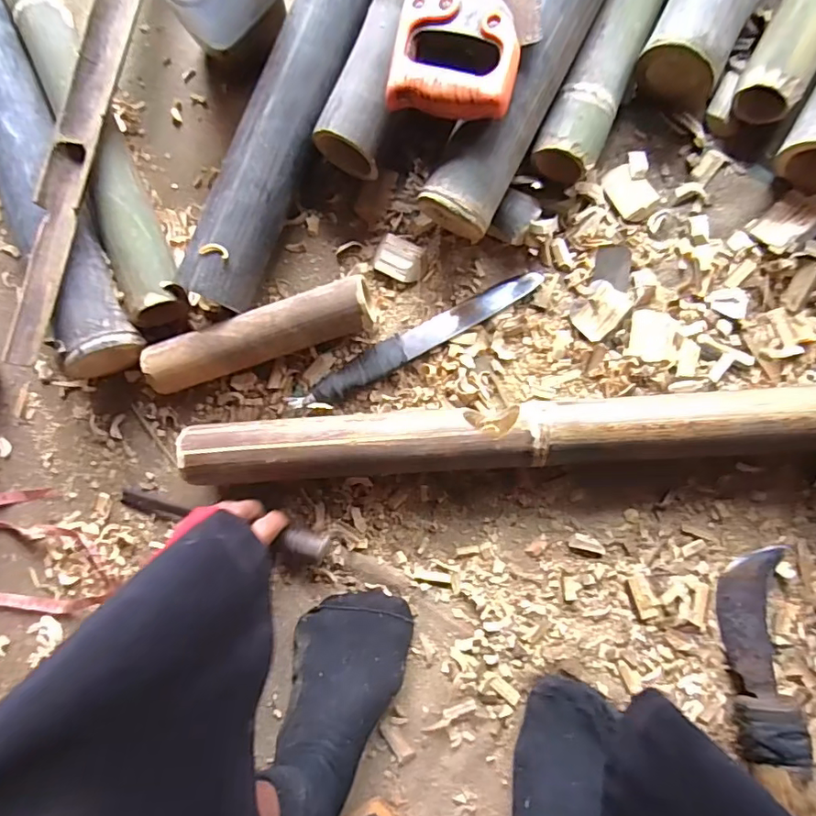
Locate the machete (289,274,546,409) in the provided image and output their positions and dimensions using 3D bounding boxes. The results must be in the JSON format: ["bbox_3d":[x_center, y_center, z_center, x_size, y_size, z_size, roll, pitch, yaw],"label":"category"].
[{"bbox_3d":[0.009,-0.068,0.539,0.277,0.014,0.032,-27,66,0],"label":"machete"}]

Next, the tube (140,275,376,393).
[{"bbox_3d":[-0.152,-0.071,0.546,0.239,0.054,0.052,-17,84,5],"label":"tube"}]

